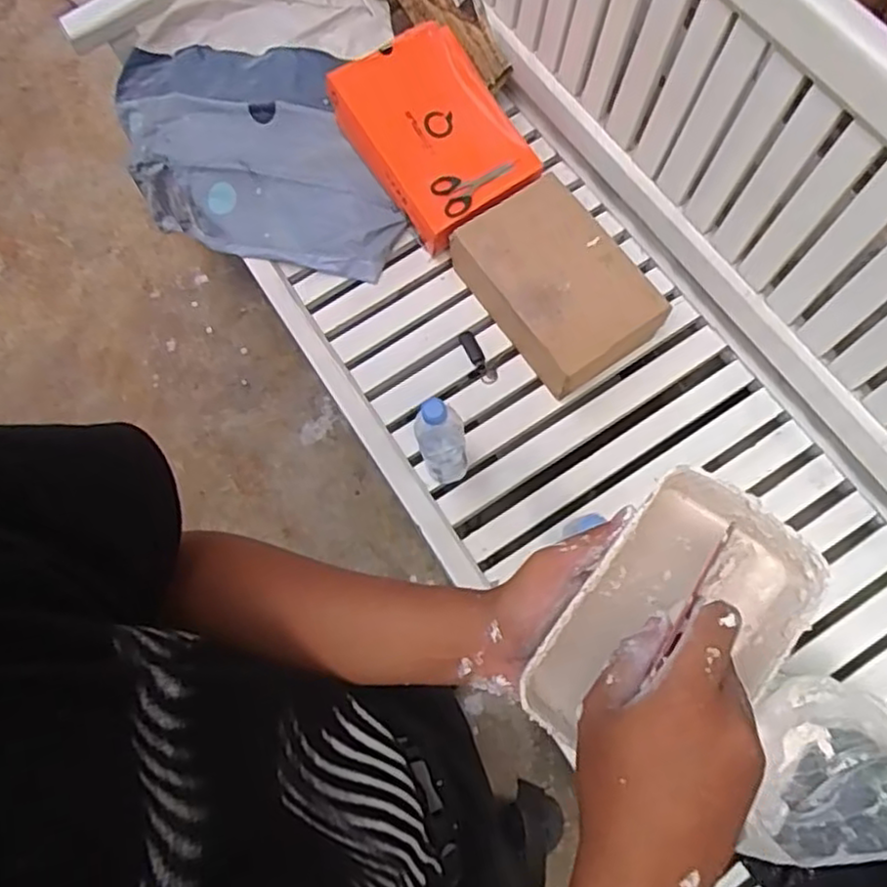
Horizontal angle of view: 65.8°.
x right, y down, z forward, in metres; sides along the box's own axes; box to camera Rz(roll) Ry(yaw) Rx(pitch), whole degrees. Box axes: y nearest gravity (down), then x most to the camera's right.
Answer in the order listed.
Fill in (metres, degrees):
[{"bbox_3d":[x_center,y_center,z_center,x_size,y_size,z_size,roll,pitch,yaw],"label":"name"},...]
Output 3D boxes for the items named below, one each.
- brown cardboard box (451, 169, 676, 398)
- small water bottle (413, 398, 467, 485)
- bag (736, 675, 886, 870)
[{"bbox_3d":[0.179,-0.258,1.100,0.214,0.090,0.310,-35,74,-9],"label":"brown cardboard box"},{"bbox_3d":[-0.002,-0.003,0.990,0.066,0.243,0.071,-1,72,2],"label":"small water bottle"},{"bbox_3d":[0.455,0.395,0.834,0.222,0.150,0.207,-18,72,-4],"label":"bag"}]

